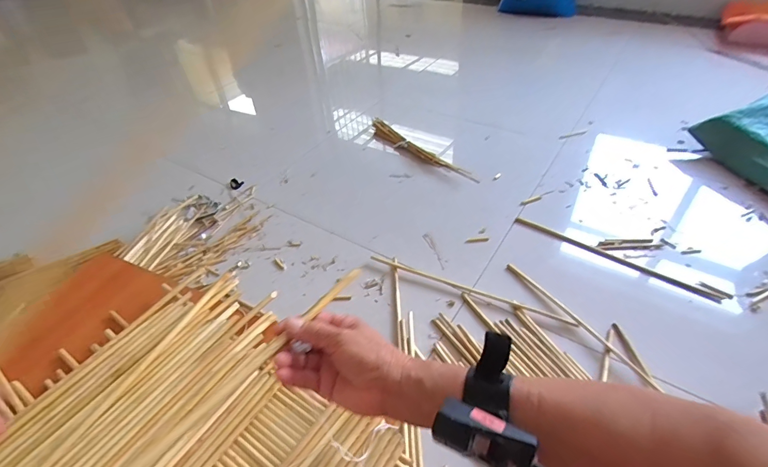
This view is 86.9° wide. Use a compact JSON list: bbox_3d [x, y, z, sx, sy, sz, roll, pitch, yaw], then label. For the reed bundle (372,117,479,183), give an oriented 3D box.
[{"bbox_3d":[0.125,-0.297,1.438,0.064,0.054,0.484,-35,52,-29],"label":"reed bundle"}]

